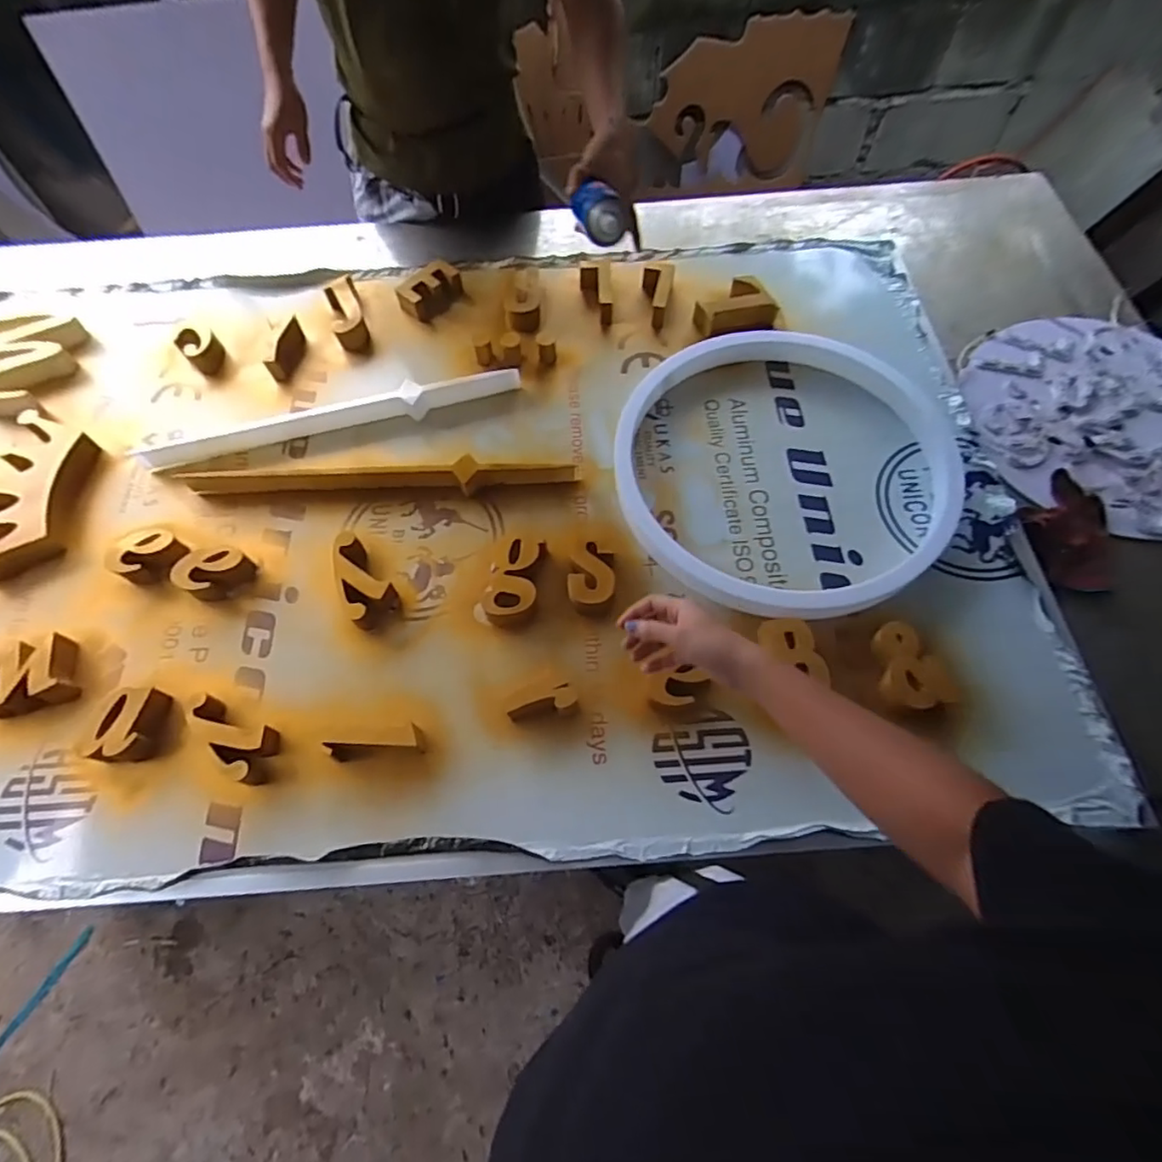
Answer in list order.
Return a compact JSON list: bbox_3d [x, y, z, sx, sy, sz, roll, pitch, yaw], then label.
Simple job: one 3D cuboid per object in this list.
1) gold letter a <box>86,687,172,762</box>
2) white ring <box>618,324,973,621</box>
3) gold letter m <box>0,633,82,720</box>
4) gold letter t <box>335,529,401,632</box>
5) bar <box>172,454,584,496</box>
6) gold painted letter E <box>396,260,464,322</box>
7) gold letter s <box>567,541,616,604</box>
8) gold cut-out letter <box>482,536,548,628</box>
[{"bbox_3d":[-0.566,0.180,0.748,0.065,0.041,0.089,4,62,2],"label":"gold letter a"},{"bbox_3d":[0.313,-0.185,0.918,0.507,0.065,0.505,0,60,1],"label":"white ring"},{"bbox_3d":[-0.719,0.128,0.778,0.115,0.039,0.091,-23,64,-12],"label":"gold letter m"},{"bbox_3d":[-0.305,-0.005,0.830,0.066,0.050,0.144,-24,76,-12],"label":"gold letter t"},{"bbox_3d":[-0.308,-0.164,0.916,0.612,0.035,0.057,-1,62,0],"label":"bar"},{"bbox_3d":[-0.277,-0.532,1.107,0.072,0.051,0.121,35,67,18],"label":"gold painted letter E"},{"bbox_3d":[0.016,-0.009,0.839,0.067,0.046,0.099,4,62,2],"label":"gold letter s"},{"bbox_3d":[-0.093,0.002,0.833,0.074,0.043,0.125,5,62,3],"label":"gold cut-out letter"}]

